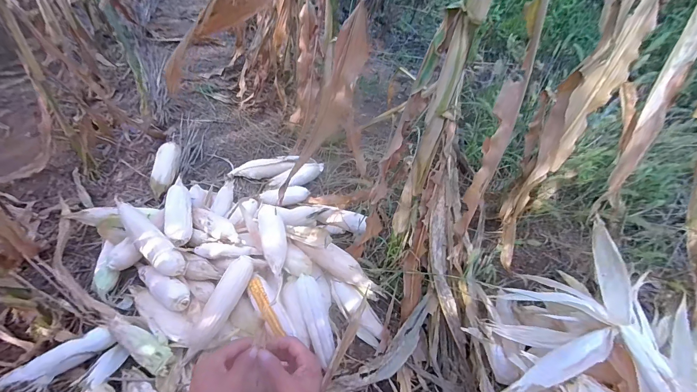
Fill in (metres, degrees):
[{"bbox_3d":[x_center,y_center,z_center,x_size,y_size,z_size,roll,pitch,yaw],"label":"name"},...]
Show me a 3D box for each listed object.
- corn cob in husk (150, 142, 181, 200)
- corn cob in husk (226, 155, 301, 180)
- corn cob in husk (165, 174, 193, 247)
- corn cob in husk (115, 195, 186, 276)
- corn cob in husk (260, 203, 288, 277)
[{"bbox_3d":[-0.619,-0.091,1.086,0.079,0.062,0.243,-7,44,-14],"label":"corn cob in husk"},{"bbox_3d":[-0.313,-0.100,1.159,0.227,0.046,0.064,-9,45,-16],"label":"corn cob in husk"},{"bbox_3d":[-0.476,0.042,0.898,0.066,0.061,0.236,-10,45,-17],"label":"corn cob in husk"},{"bbox_3d":[-0.509,0.102,0.802,0.254,0.074,0.062,30,48,24],"label":"corn cob in husk"},{"bbox_3d":[-0.199,0.105,0.846,0.066,0.057,0.220,-8,44,-15],"label":"corn cob in husk"}]

